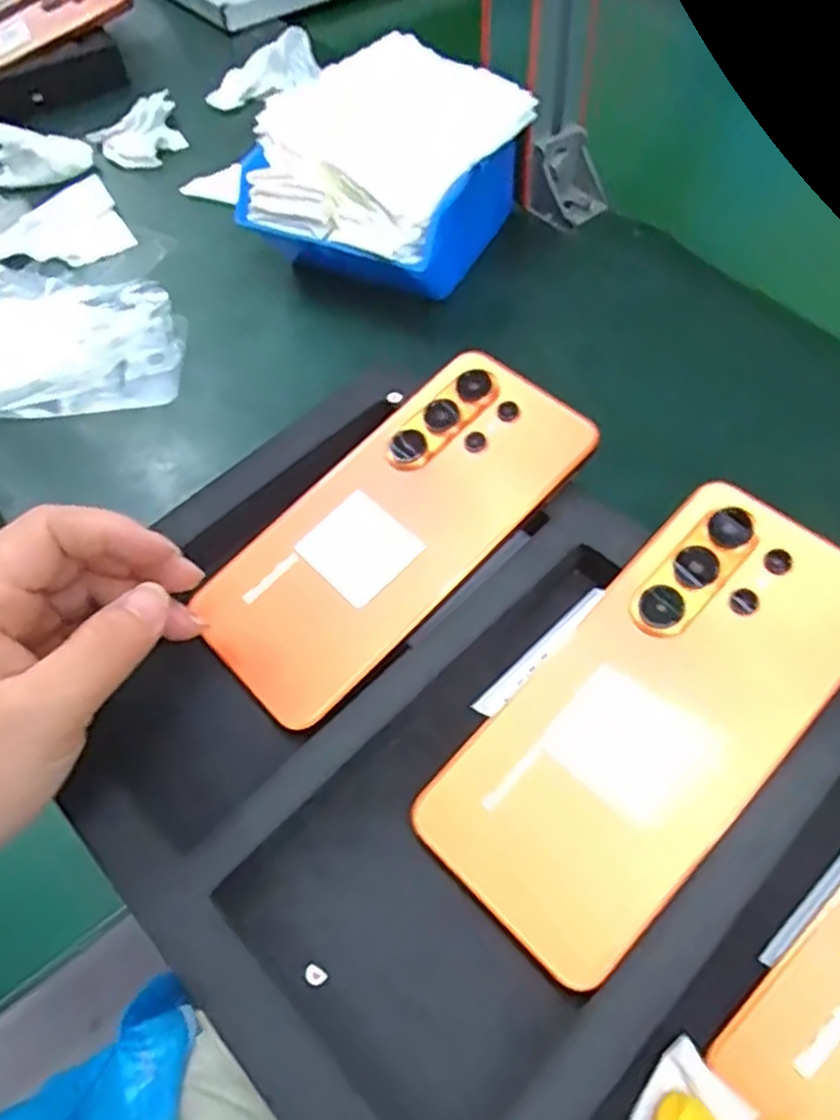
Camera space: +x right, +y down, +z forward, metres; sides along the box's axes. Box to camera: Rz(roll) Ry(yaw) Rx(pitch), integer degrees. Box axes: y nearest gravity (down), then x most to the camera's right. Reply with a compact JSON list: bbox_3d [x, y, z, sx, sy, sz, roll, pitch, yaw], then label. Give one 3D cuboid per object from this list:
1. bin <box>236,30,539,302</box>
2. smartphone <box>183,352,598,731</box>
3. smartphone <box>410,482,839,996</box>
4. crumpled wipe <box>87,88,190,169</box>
[{"bbox_3d":[-0.023,-0.216,0.433,0.146,0.084,0.131,24,60,18],"label":"bin"},{"bbox_3d":[-0.010,-0.015,0.303,0.165,0.008,0.078,-44,63,-13],"label":"smartphone"},{"bbox_3d":[0.079,0.049,0.253,0.077,0.005,0.166,40,78,26],"label":"smartphone"},{"bbox_3d":[-0.203,-0.307,0.543,0.063,0.022,0.056,-20,57,-11],"label":"crumpled wipe"}]

